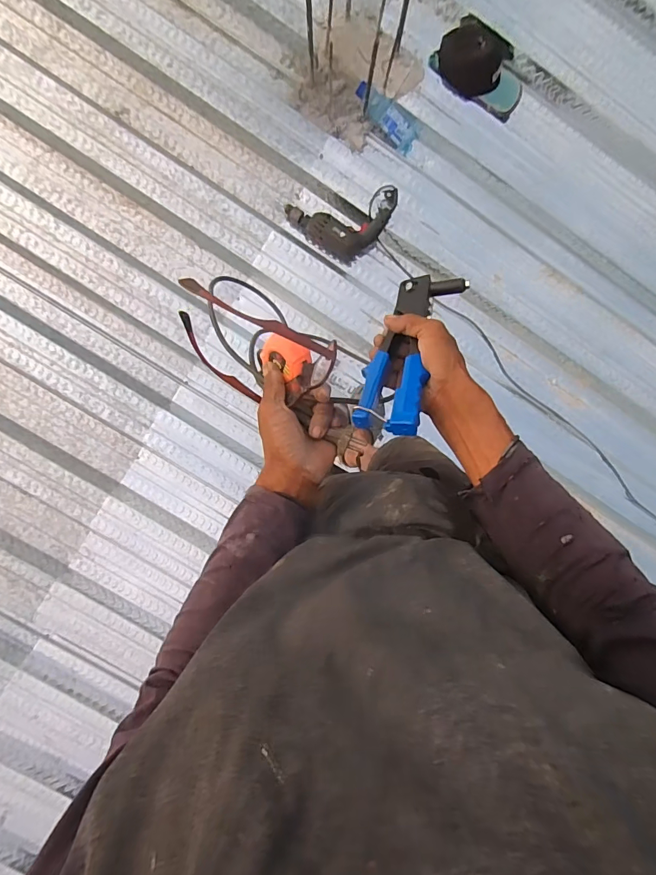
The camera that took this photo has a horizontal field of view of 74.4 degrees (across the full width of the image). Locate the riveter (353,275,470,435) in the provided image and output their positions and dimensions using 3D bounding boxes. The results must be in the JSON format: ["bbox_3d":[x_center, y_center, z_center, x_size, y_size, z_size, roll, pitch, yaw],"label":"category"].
[{"bbox_3d":[0.093,-0.097,0.475,0.081,0.029,0.241,2,52,25],"label":"riveter"}]

